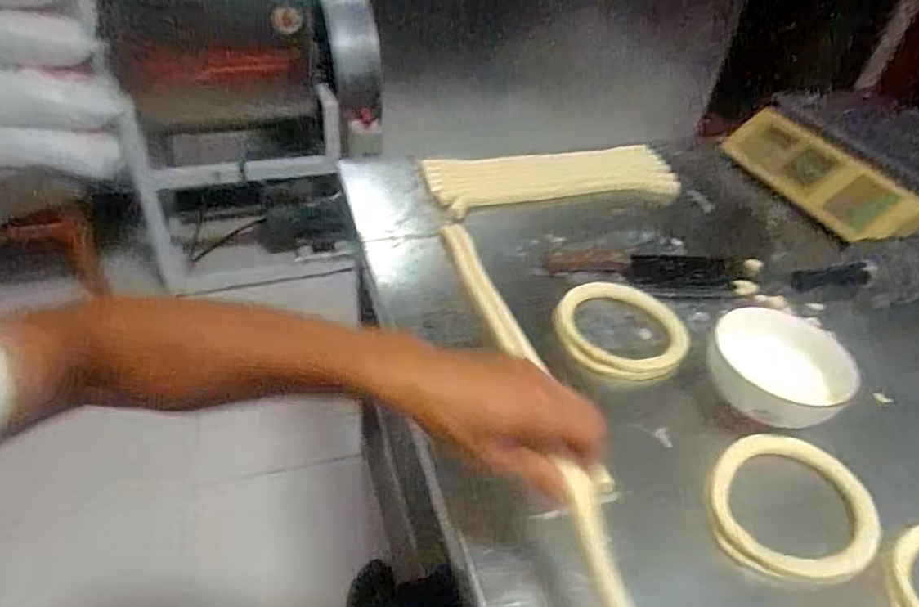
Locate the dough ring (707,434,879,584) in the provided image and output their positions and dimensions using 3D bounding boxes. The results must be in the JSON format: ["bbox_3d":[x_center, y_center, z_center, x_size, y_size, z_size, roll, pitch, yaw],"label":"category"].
[{"bbox_3d":[0.303,0.184,0.538,0.136,0.029,0.154,29,46,23],"label":"dough ring"}]

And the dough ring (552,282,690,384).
[{"bbox_3d":[0.197,0.027,0.714,0.156,0.025,0.155,4,41,-3],"label":"dough ring"}]

